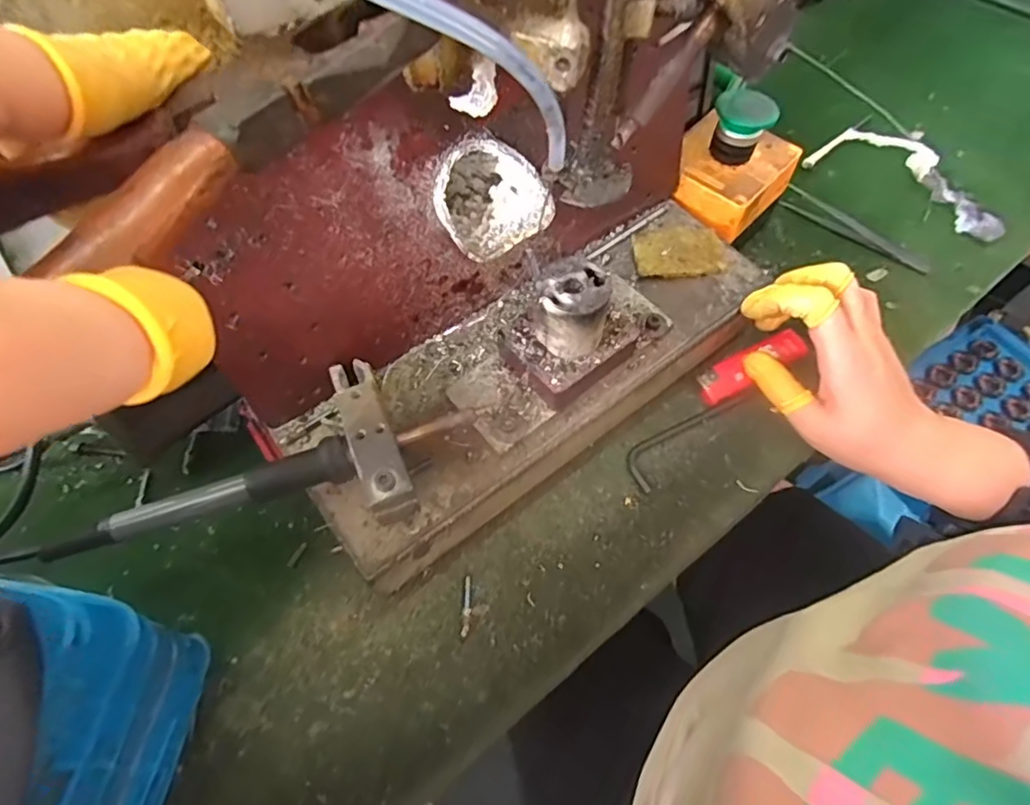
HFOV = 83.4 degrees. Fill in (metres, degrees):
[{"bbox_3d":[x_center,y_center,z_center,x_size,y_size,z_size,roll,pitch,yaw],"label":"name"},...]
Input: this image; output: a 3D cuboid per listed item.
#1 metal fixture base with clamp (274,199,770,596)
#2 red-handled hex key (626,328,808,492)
[{"bbox_3d":[0.018,-0.038,0.308,0.290,0.077,0.100,-34,67,-17],"label":"metal fixture base with clamp"},{"bbox_3d":[0.126,-0.001,0.371,0.146,0.011,0.031,-38,71,-11],"label":"red-handled hex key"}]

